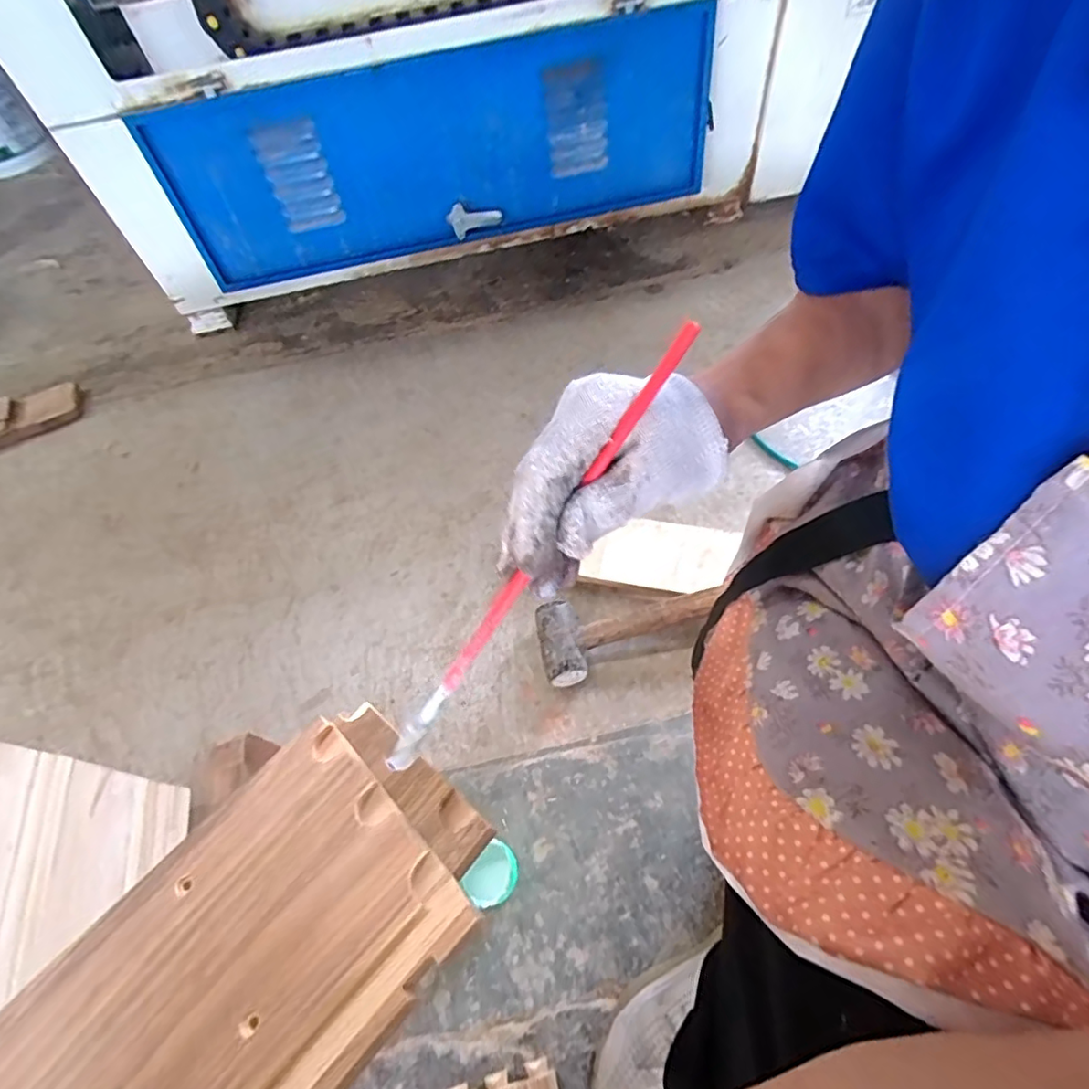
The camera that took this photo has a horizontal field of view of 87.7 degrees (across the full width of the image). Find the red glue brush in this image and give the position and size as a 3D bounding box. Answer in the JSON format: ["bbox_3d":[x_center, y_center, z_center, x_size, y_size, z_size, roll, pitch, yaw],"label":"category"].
[{"bbox_3d":[-0.005,0.007,0.261,0.009,0.008,0.245,38,100,25],"label":"red glue brush"}]

